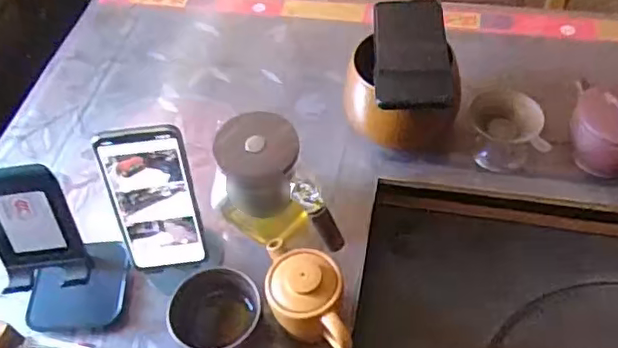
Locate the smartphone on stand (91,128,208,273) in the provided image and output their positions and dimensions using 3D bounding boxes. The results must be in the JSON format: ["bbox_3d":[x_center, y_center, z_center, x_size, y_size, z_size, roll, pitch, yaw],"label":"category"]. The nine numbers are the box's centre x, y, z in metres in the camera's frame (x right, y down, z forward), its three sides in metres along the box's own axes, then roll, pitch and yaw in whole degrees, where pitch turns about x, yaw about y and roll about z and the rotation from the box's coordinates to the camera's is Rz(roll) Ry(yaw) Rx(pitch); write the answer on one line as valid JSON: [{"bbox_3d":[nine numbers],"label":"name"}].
[{"bbox_3d":[-0.145,0.030,0.570,0.070,0.168,0.017,-6,31,-3],"label":"smartphone on stand"}]

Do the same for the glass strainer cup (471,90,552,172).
[{"bbox_3d":[0.228,-0.046,0.697,0.078,0.072,0.079,-3,53,3],"label":"glass strainer cup"}]

